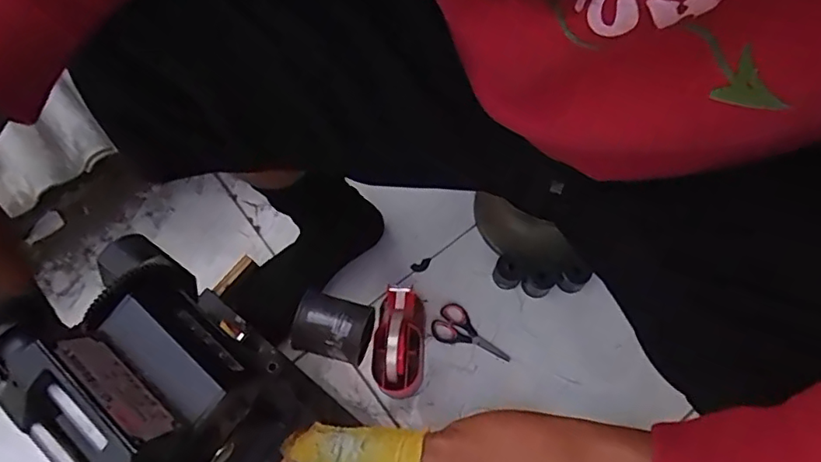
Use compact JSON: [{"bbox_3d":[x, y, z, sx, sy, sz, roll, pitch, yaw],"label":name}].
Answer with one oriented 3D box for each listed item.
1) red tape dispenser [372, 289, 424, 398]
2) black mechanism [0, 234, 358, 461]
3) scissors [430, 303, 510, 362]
[{"bbox_3d":[-0.014,0.159,0.774,0.059,0.097,0.142,0,66,1],"label":"red tape dispenser"},{"bbox_3d":[-0.091,0.118,0.256,0.116,0.070,0.271,-38,64,-15],"label":"black mechanism"},{"bbox_3d":[0.093,0.157,0.826,0.122,0.005,0.060,28,69,13],"label":"scissors"}]

